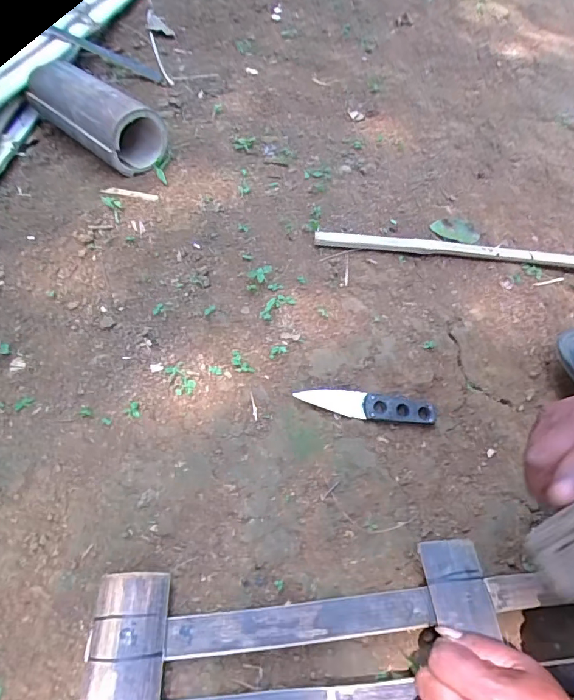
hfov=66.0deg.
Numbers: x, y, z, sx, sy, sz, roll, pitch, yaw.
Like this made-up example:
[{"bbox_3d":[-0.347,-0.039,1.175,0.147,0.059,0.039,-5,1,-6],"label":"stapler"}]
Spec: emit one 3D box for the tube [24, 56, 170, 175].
[{"bbox_3d":[-0.314,-0.384,0.732,0.244,0.099,0.103,36,58,20],"label":"tube"}]

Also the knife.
[{"bbox_3d":[0.088,0.059,0.488,0.155,0.013,0.036,6,53,-2],"label":"knife"}]

